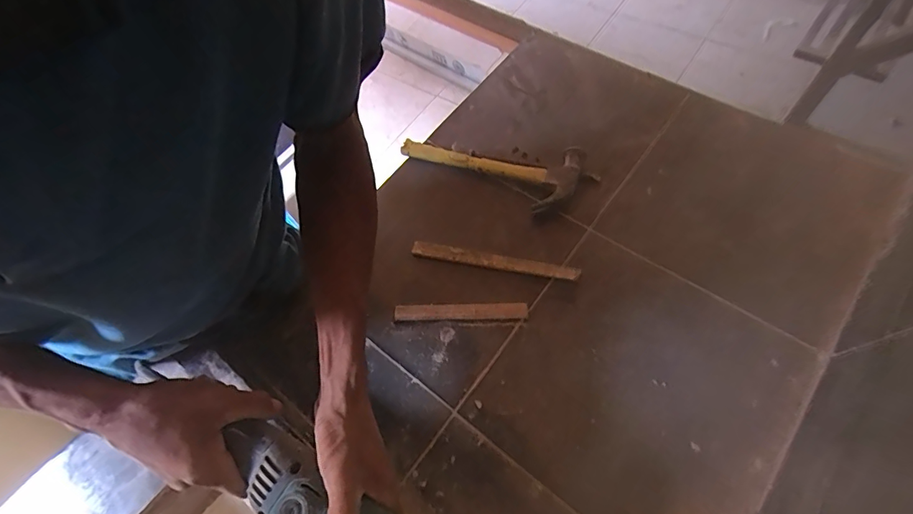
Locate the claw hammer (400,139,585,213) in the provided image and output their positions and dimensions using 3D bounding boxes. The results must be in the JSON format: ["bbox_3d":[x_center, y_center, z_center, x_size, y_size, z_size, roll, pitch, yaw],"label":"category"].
[{"bbox_3d":[0.055,-0.149,0.640,0.288,0.031,0.106,25,69,20],"label":"claw hammer"}]

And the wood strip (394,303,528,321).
[{"bbox_3d":[0.004,0.070,0.548,0.167,0.012,0.024,-2,63,9],"label":"wood strip"}]

